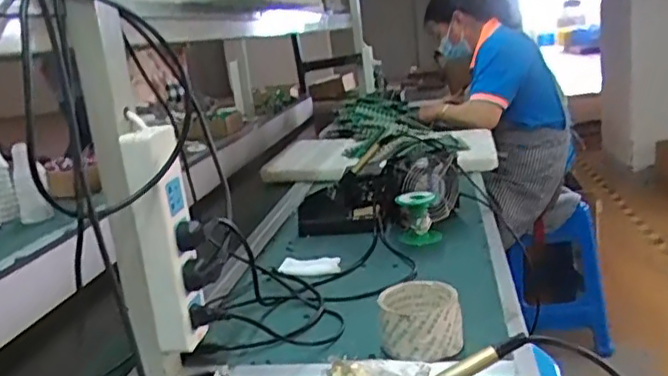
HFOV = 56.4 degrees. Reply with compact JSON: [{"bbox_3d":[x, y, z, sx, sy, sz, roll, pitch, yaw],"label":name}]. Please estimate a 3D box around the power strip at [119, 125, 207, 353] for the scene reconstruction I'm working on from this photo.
[{"bbox_3d":[-0.165,0.052,0.611,0.052,0.217,0.039,-11,15,-19],"label":"power strip"}]

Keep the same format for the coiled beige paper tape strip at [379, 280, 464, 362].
[{"bbox_3d":[0.093,0.143,0.660,0.084,0.059,0.086,-5,14,3],"label":"coiled beige paper tape strip"}]

